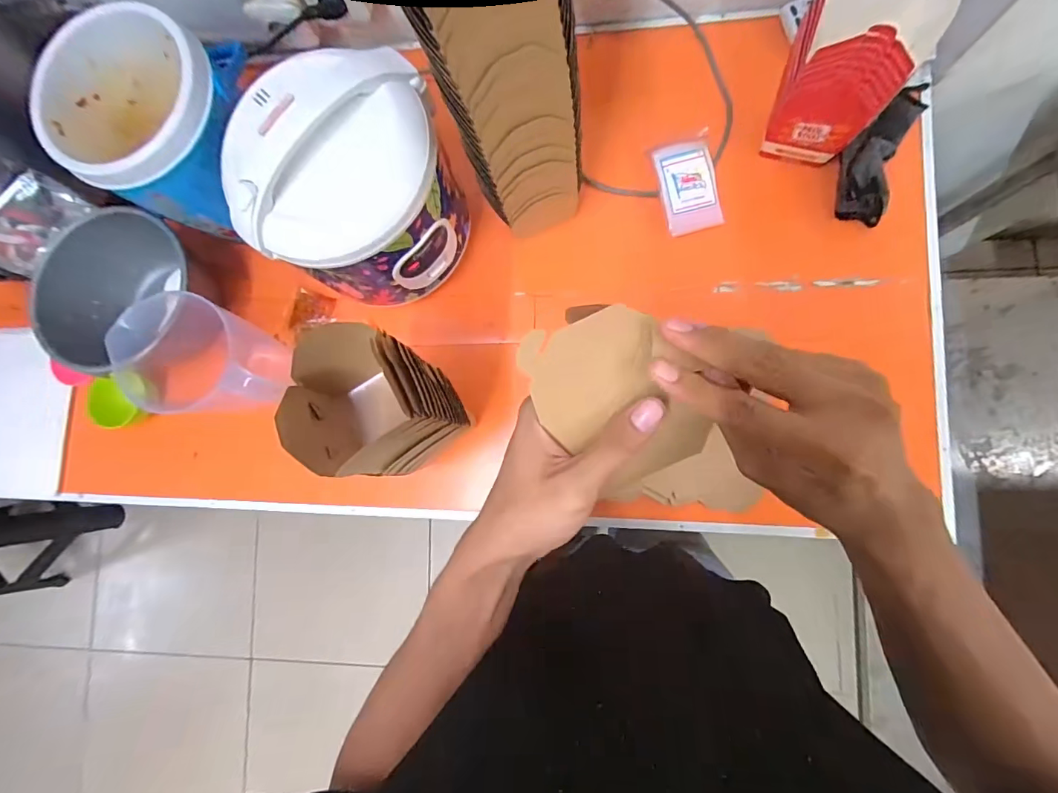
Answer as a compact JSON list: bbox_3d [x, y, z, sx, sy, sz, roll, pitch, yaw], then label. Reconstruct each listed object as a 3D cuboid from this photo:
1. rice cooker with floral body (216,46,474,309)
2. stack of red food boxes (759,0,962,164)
[{"bbox_3d":[-0.211,-0.260,0.592,0.229,0.212,0.220,-1,84,7],"label":"rice cooker with floral body"},{"bbox_3d":[0.365,-0.381,0.555,0.125,0.218,0.101,27,88,9],"label":"stack of red food boxes"}]

